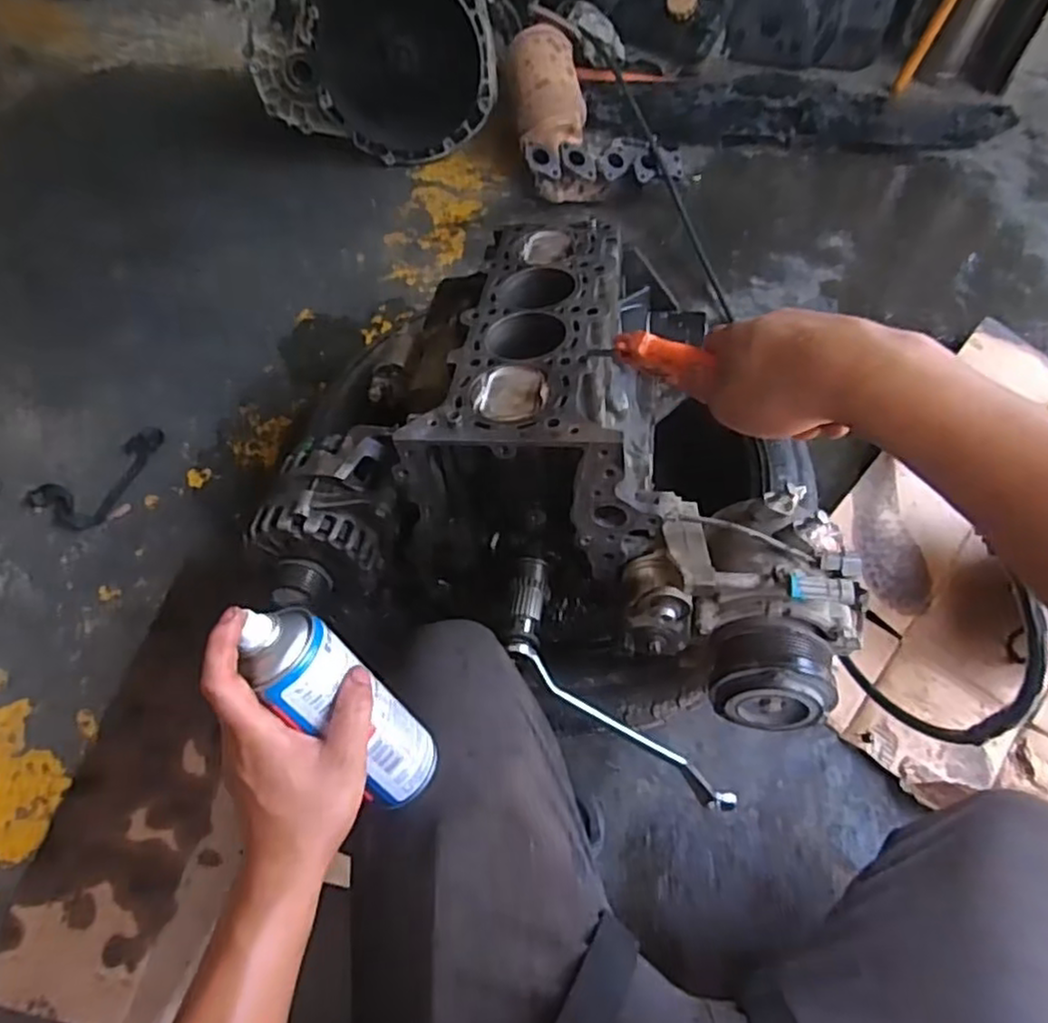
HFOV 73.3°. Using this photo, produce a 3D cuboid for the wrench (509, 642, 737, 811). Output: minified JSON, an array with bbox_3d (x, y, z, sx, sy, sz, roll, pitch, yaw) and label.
[{"bbox_3d":[0.092,0.202,0.654,0.257,0.020,0.024,36,63,-4],"label":"wrench"}]

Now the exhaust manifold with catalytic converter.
[{"bbox_3d":[0.133,-0.732,1.326,0.293,0.164,0.361,-4,59,-4],"label":"exhaust manifold with catalytic converter"}]

